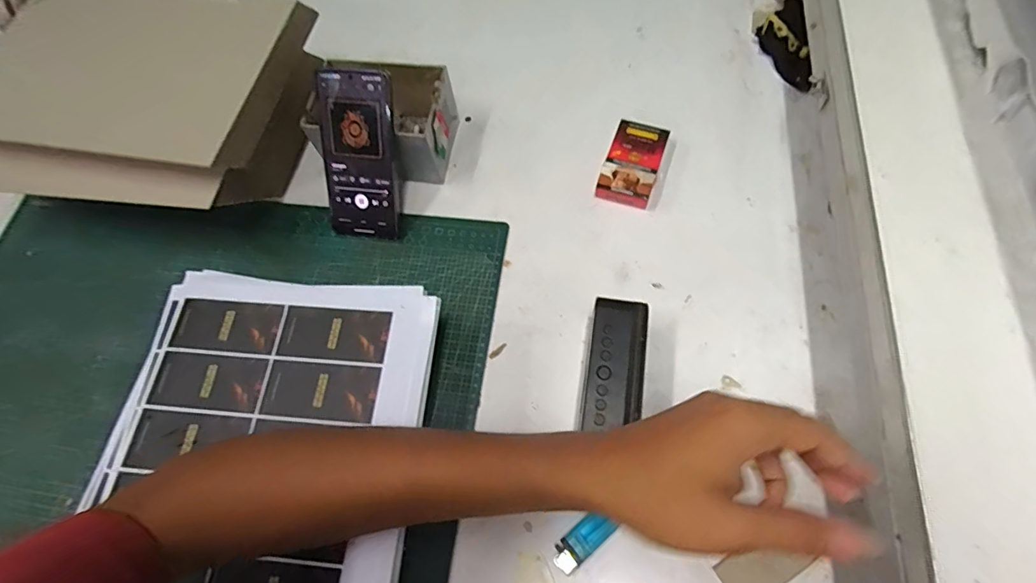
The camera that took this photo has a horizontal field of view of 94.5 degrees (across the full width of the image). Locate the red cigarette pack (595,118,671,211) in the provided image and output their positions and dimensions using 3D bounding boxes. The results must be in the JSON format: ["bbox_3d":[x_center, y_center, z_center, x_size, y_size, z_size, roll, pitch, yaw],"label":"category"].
[{"bbox_3d":[0.123,-0.136,0.517,0.055,0.029,0.089,18,70,12],"label":"red cigarette pack"}]

